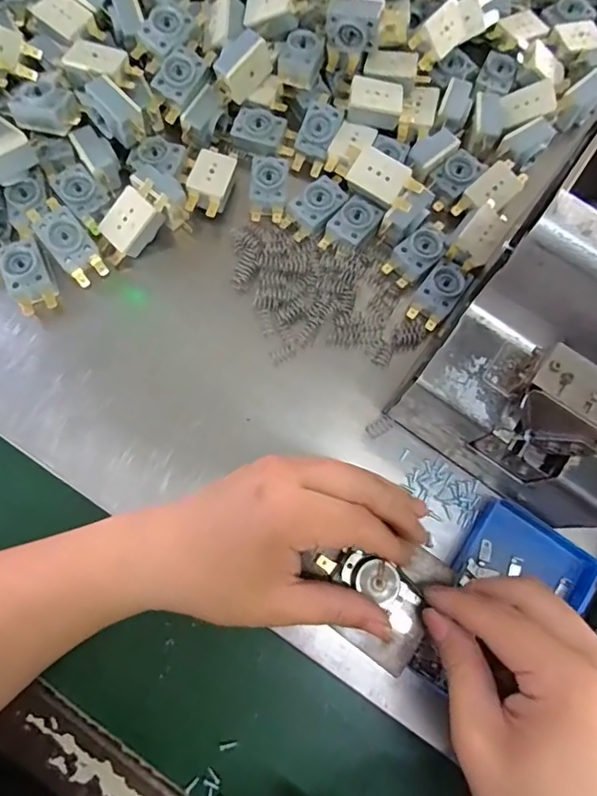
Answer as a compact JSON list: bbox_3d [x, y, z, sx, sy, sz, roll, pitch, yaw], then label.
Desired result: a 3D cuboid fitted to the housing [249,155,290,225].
[{"bbox_3d":[-0.021,-0.151,0.354,0.025,0.013,0.049,5,75,0],"label":"housing"}]

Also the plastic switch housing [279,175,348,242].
[{"bbox_3d":[0.011,-0.135,0.352,0.048,0.011,0.028,-43,80,-11],"label":"plastic switch housing"}]

